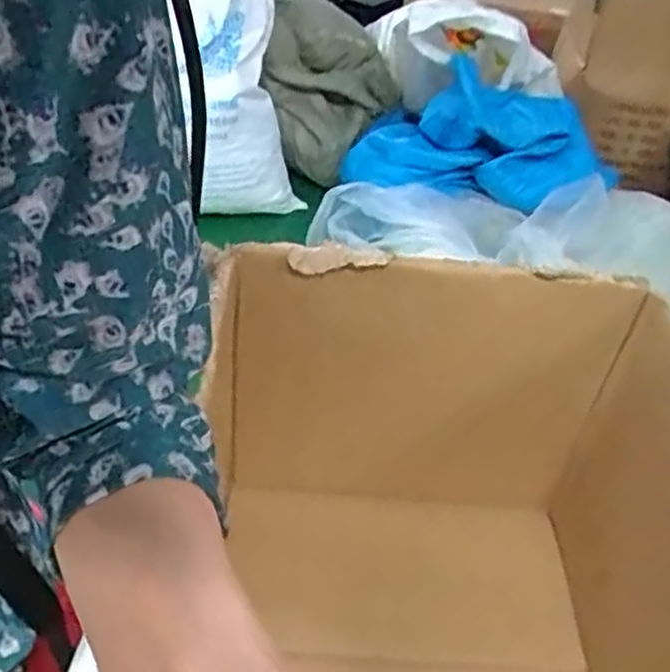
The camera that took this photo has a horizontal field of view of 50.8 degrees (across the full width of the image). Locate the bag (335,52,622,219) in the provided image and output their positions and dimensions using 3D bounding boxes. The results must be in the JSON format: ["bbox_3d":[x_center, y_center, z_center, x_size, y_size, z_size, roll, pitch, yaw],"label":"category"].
[{"bbox_3d":[0.282,-0.424,1.464,0.601,0.279,0.225,10,36,32],"label":"bag"}]

